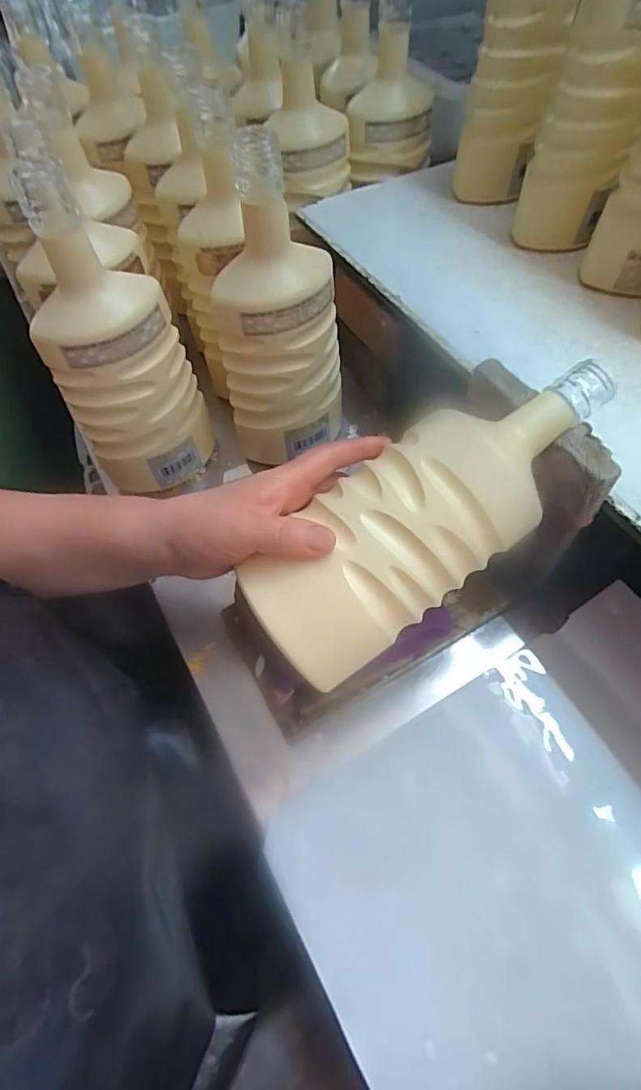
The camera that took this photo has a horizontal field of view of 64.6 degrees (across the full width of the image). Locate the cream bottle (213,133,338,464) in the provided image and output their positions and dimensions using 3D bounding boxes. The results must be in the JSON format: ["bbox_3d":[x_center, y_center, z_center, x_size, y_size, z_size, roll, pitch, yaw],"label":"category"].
[{"bbox_3d":[-0.032,-0.173,0.395,0.074,0.229,0.077,17,62,14],"label":"cream bottle"}]

